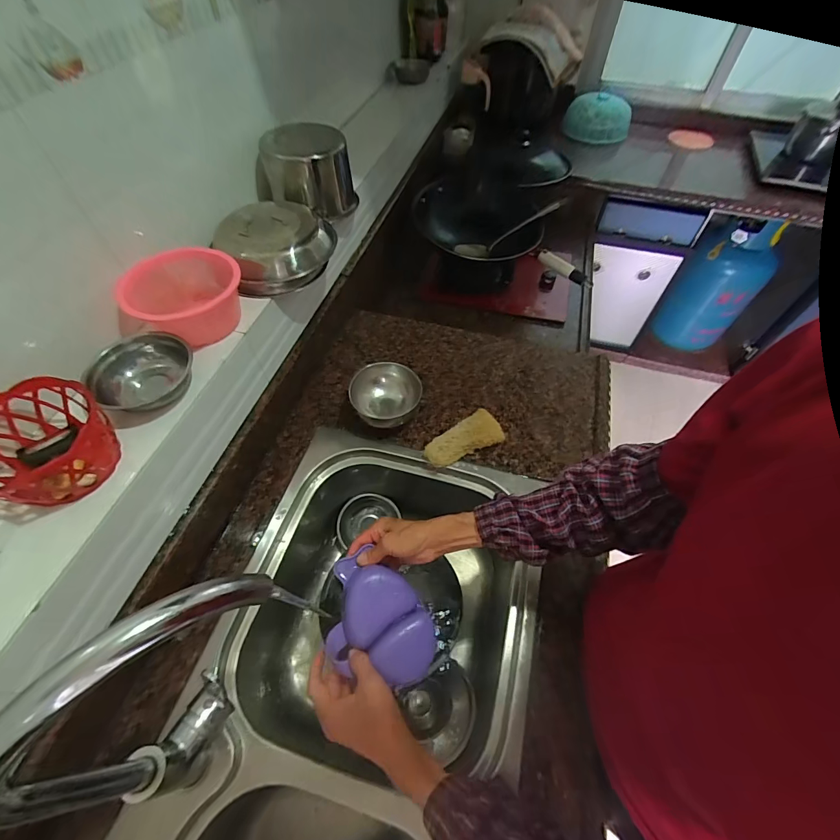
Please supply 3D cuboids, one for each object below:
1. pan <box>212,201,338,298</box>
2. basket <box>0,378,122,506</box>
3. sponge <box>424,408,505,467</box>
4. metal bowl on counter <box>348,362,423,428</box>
[{"bbox_3d":[-0.231,-0.295,0.643,0.177,0.072,0.159,-22,58,-14],"label":"pan"},{"bbox_3d":[-0.401,0.030,0.415,0.121,0.079,0.117,0,55,0],"label":"basket"},{"bbox_3d":[0.073,0.032,0.679,0.136,0.033,0.061,-19,58,-13],"label":"sponge"},{"bbox_3d":[-0.061,-0.037,0.703,0.123,0.070,0.110,3,55,2],"label":"metal bowl on counter"}]

